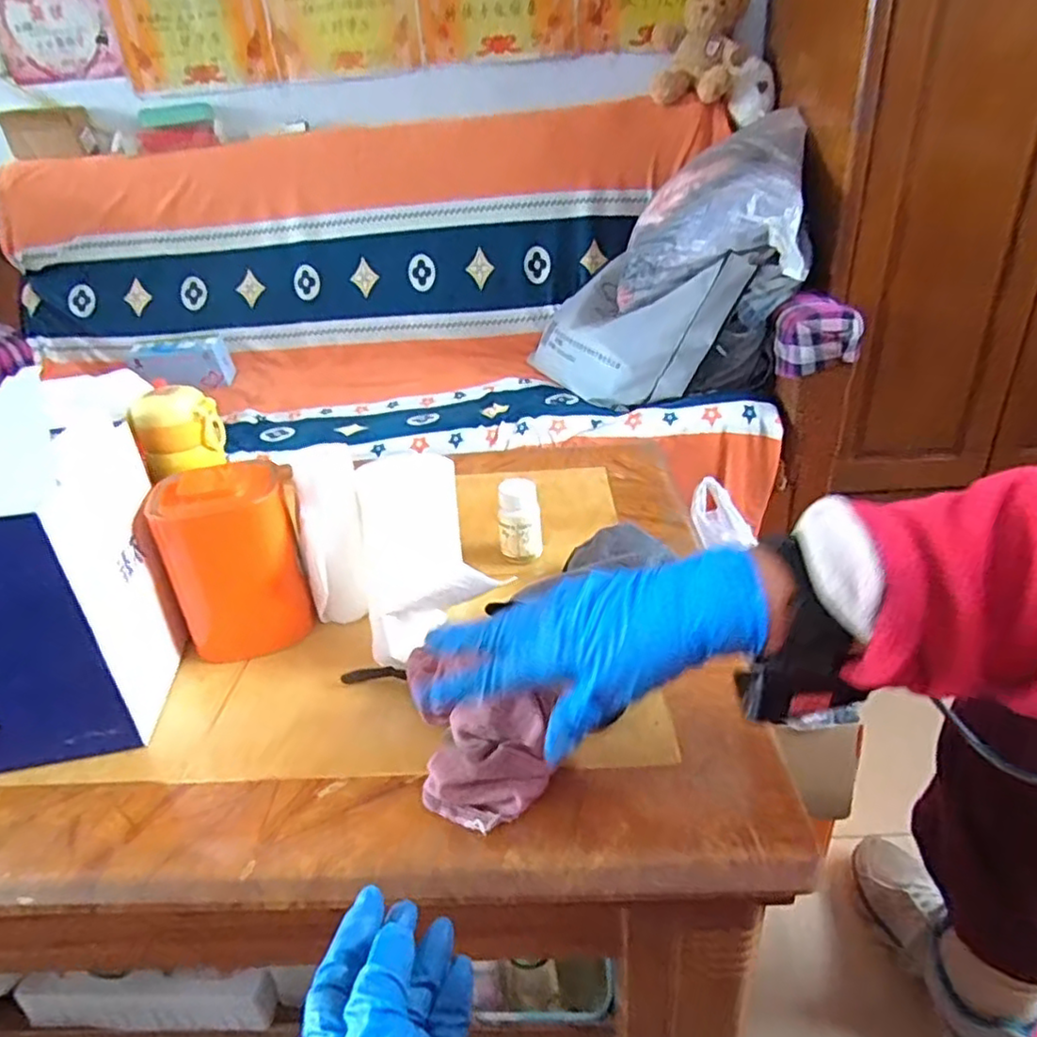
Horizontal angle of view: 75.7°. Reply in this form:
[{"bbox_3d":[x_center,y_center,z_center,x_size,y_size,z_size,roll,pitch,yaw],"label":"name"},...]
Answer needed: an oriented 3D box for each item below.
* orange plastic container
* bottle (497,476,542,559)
[{"bbox_3d":[-0.250,0.033,0.595,0.110,0.152,0.086,-12,30,-15],"label":"orange plastic container"},{"bbox_3d":[0.002,0.000,0.673,0.042,0.078,0.032,-1,29,4],"label":"bottle"}]

